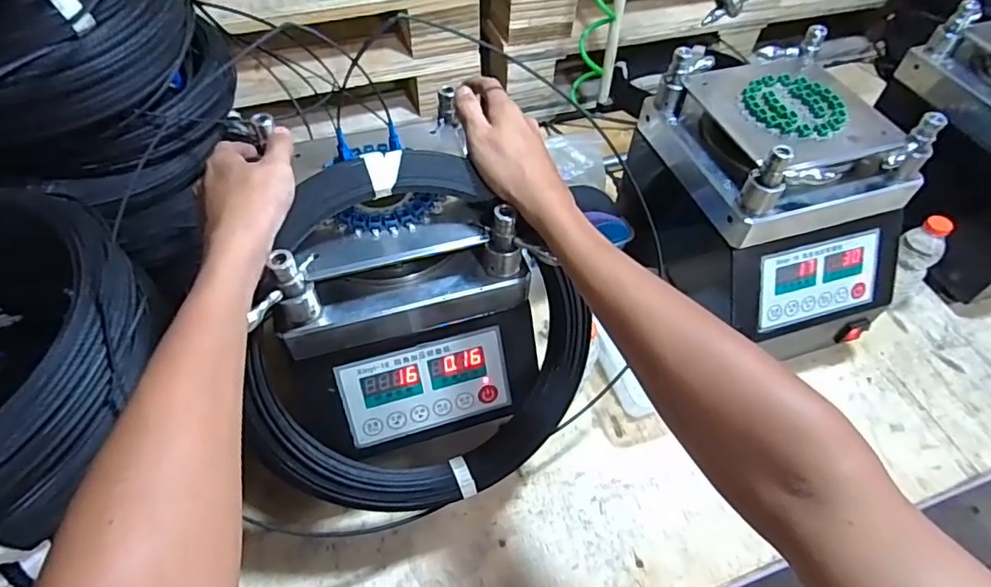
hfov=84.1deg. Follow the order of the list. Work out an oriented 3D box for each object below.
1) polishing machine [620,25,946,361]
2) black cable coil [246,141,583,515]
[{"bbox_3d":[0.319,-0.095,0.660,0.221,0.280,0.291,-16,56,-13],"label":"polishing machine"},{"bbox_3d":[-0.070,0.049,0.475,0.282,0.029,0.304,-3,103,-16],"label":"black cable coil"}]

